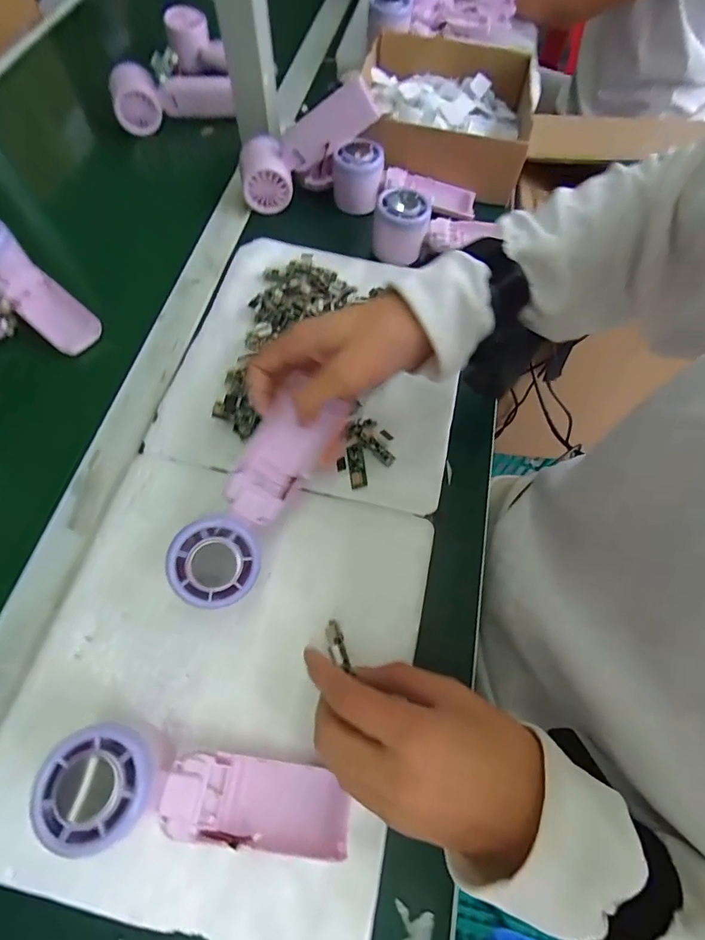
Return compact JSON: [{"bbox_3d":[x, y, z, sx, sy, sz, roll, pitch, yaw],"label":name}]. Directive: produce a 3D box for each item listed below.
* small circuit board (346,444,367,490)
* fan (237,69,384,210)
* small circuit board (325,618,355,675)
[{"bbox_3d":[0.003,-0.004,0.367,0.013,0.005,0.038,-7,65,-4],"label":"small circuit board"},{"bbox_3d":[-0.053,-0.350,0.477,0.162,0.061,0.045,-20,62,27],"label":"fan"},{"bbox_3d":[-0.011,0.115,0.296,0.011,0.008,0.033,-17,45,-9],"label":"small circuit board"}]

